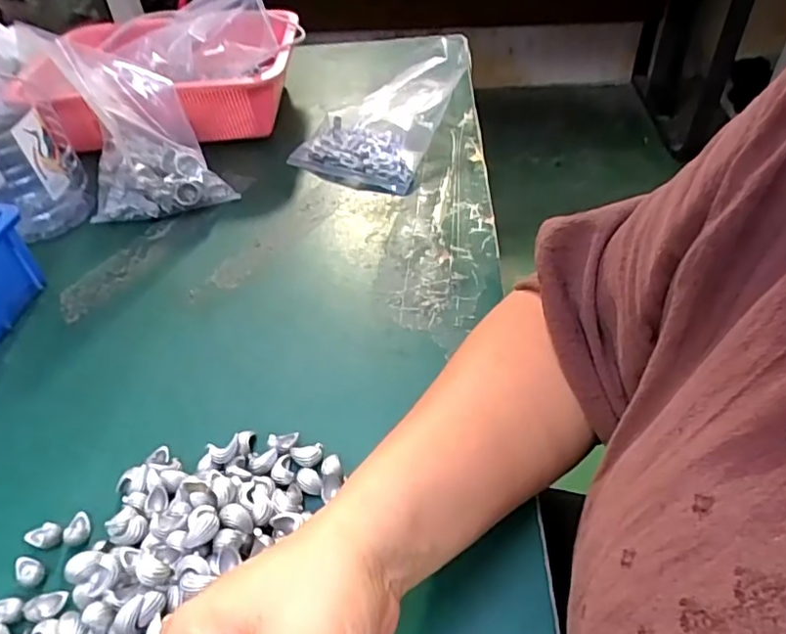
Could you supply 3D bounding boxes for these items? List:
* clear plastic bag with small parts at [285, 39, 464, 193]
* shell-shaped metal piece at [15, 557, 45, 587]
[{"bbox_3d":[-0.017,-0.226,0.616,0.138,0.088,0.184,14,46,20],"label":"clear plastic bag with small parts"},{"bbox_3d":[-0.198,0.136,0.313,0.022,0.006,0.012,22,49,24],"label":"shell-shaped metal piece"}]

